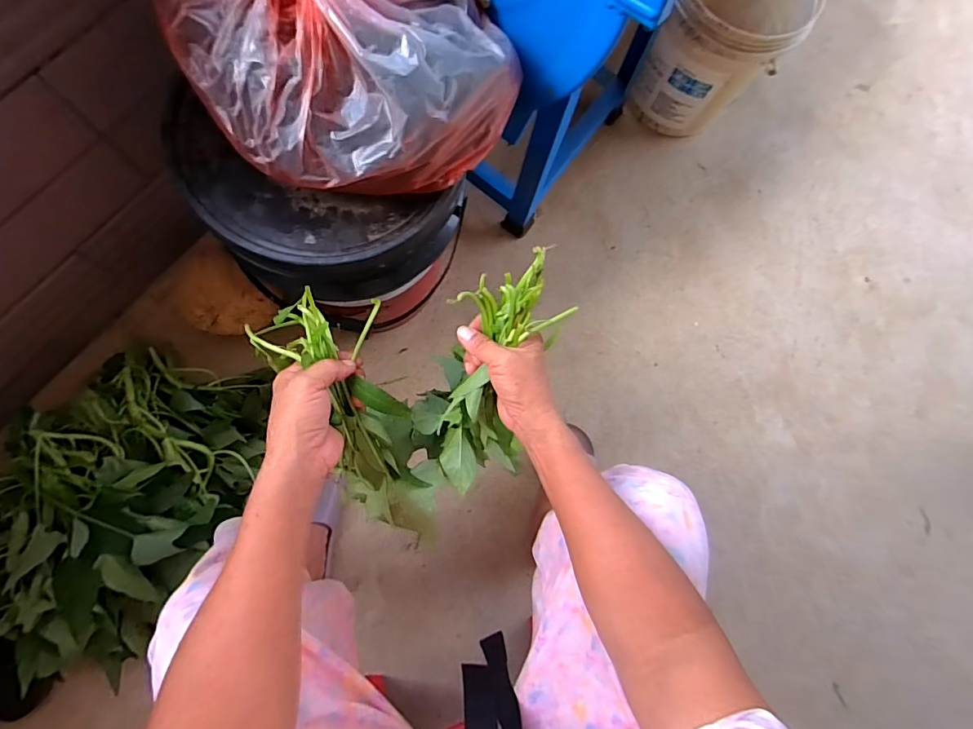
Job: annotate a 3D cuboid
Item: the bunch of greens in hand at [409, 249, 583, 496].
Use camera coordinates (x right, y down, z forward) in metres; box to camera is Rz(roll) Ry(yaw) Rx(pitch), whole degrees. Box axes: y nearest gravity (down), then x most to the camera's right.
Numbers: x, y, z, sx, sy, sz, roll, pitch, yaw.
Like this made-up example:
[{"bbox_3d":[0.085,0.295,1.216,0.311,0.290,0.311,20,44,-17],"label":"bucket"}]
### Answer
[{"bbox_3d":[0.004,0.012,0.434,0.112,0.062,0.235,21,113,1],"label":"bunch of greens in hand"}]

